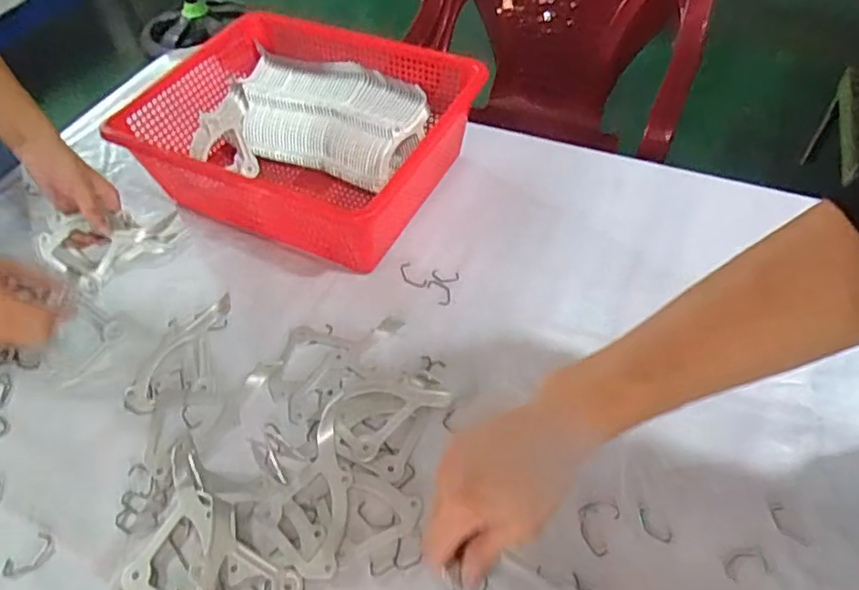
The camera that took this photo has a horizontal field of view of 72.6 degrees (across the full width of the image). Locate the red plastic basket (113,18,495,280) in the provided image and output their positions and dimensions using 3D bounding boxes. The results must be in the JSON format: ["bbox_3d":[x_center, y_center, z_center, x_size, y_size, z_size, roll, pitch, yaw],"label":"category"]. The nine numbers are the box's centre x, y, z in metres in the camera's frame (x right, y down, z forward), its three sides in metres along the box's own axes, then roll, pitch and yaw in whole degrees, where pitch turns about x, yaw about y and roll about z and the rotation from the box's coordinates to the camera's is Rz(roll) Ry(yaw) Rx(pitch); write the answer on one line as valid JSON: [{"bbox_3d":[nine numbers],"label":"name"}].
[{"bbox_3d":[-0.165,-0.203,0.751,0.401,0.127,0.307,23,57,19],"label":"red plastic basket"}]

